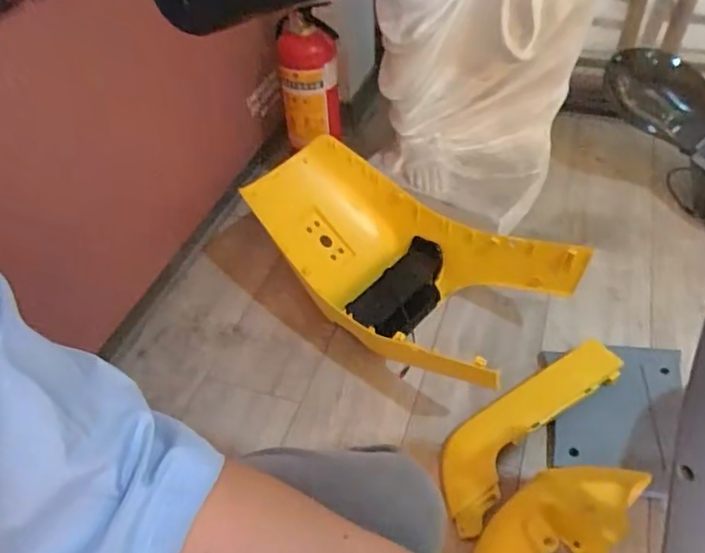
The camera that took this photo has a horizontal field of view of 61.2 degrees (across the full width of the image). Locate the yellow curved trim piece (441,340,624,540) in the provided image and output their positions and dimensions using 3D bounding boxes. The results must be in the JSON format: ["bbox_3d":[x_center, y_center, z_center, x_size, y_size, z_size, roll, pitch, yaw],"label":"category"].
[{"bbox_3d":[0.292,0.244,1.025,0.405,0.058,0.129,-35,54,-26],"label":"yellow curved trim piece"}]

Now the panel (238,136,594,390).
[{"bbox_3d":[0.073,-0.023,1.142,0.607,0.225,0.326,29,55,28],"label":"panel"}]

